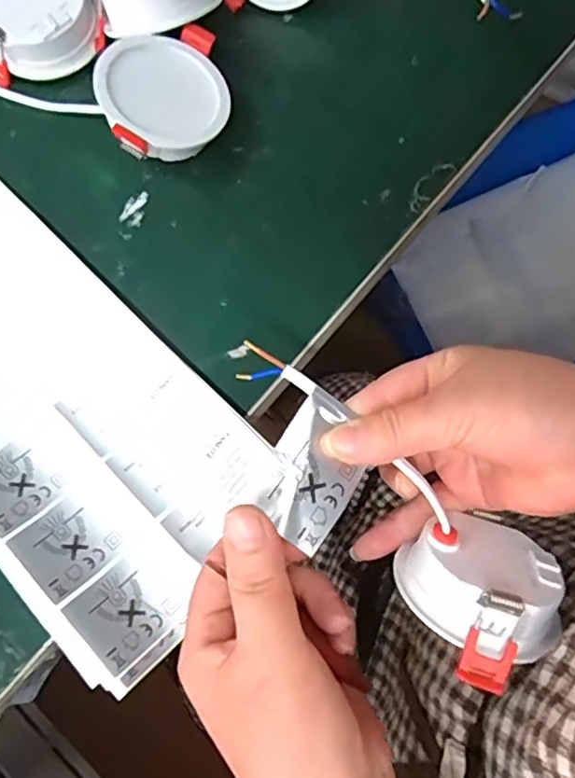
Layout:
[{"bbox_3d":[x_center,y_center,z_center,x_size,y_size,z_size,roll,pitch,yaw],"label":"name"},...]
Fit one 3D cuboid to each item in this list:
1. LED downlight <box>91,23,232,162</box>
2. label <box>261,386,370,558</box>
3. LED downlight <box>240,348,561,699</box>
[{"bbox_3d":[-0.074,-0.170,0.349,0.083,0.032,0.083,5,75,-18],"label":"LED downlight"},{"bbox_3d":[0.011,0.034,0.253,0.038,0.006,0.058,35,77,-16],"label":"label"},{"bbox_3d":[0.053,0.045,0.263,0.061,0.050,0.164,-39,80,-7],"label":"LED downlight"}]

